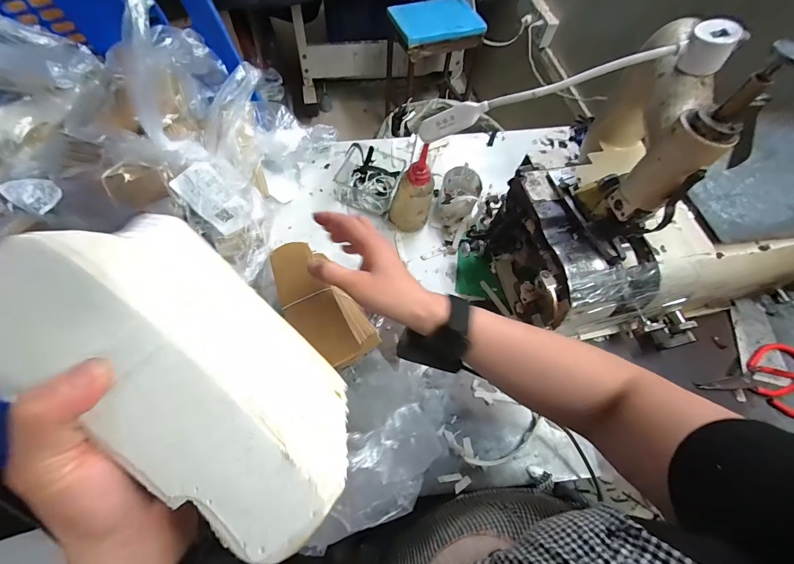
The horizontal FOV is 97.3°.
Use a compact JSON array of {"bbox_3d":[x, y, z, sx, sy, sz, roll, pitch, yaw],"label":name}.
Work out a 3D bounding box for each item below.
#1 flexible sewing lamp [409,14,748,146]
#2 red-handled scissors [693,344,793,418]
[{"bbox_3d":[0.180,-0.211,0.388,0.317,0.035,0.034,-9,62,17],"label":"flexible sewing lamp"},{"bbox_3d":[0.535,0.155,0.513,0.171,0.022,0.110,-8,64,-8],"label":"red-handled scissors"}]

